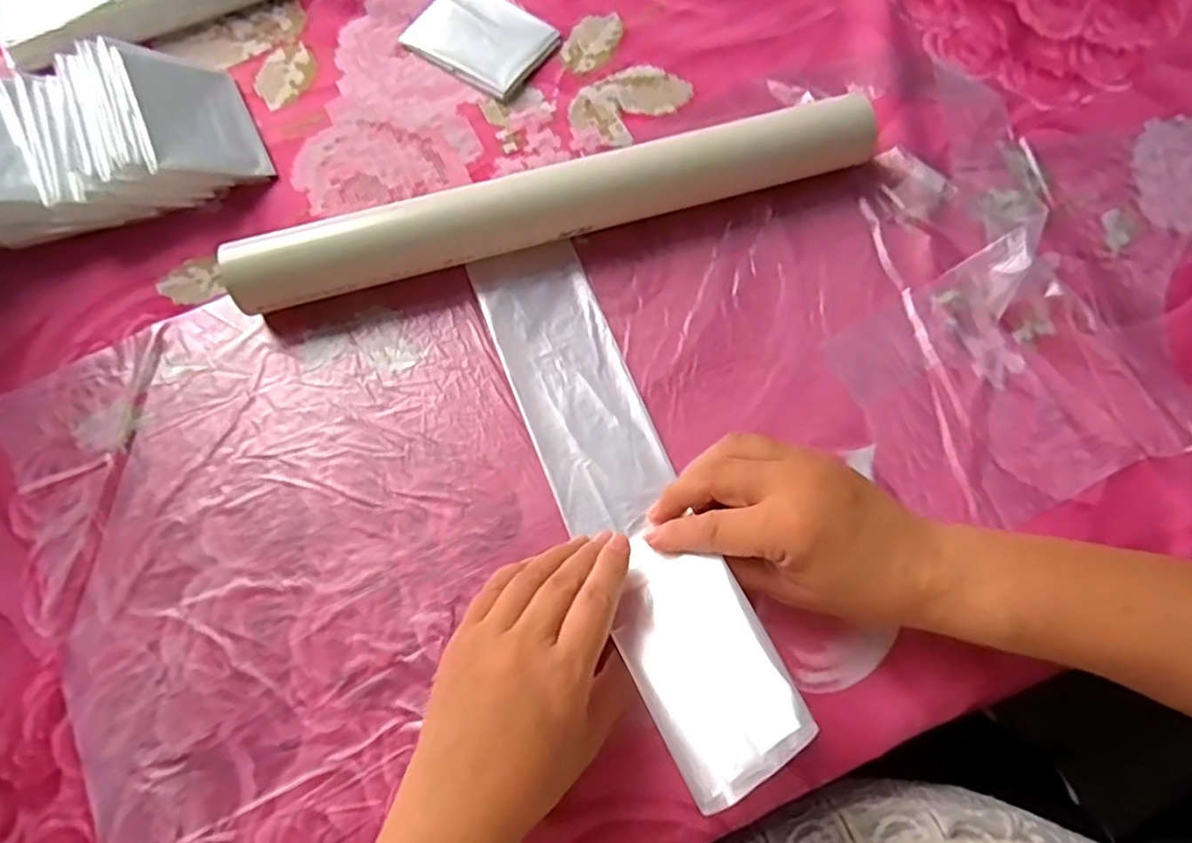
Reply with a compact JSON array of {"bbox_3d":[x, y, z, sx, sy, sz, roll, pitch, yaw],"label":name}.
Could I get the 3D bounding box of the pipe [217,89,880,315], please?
[{"bbox_3d":[-0.021,-0.120,0.370,0.350,0.043,0.037,-15,75,-2],"label":"pipe"}]

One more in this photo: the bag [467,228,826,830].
[{"bbox_3d":[0.010,0.028,0.328,0.060,0.053,0.283,-23,57,-4],"label":"bag"}]

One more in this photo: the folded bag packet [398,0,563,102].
[{"bbox_3d":[-0.075,-0.251,0.434,0.088,0.005,0.065,34,78,10],"label":"folded bag packet"}]

